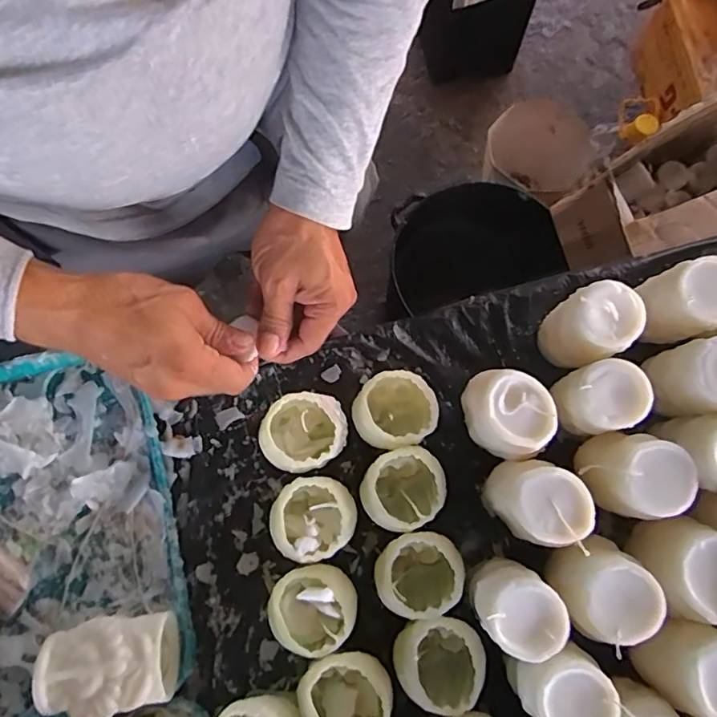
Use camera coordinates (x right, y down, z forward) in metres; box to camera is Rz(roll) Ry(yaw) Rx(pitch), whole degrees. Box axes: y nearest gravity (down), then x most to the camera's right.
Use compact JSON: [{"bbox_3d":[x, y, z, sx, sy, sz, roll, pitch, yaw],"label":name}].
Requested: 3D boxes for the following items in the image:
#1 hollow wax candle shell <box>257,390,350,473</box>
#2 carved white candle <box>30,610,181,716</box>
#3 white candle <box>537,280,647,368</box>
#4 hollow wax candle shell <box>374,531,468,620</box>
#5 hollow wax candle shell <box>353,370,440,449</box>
[{"bbox_3d":[-0.053,0.071,0.507,0.082,0.067,0.071,5,78,2],"label":"hollow wax candle shell"},{"bbox_3d":[-0.221,0.271,0.475,0.106,0.057,0.072,-10,78,-1],"label":"carved white candle"},{"bbox_3d":[0.211,-0.028,0.502,0.064,0.102,0.065,-22,79,-4],"label":"white candle"},{"bbox_3d":[0.054,0.194,0.488,0.076,0.061,0.070,0,78,1],"label":"hollow wax candle shell"},{"bbox_3d":[0.034,0.051,0.510,0.075,0.058,0.067,-24,79,-4],"label":"hollow wax candle shell"}]

